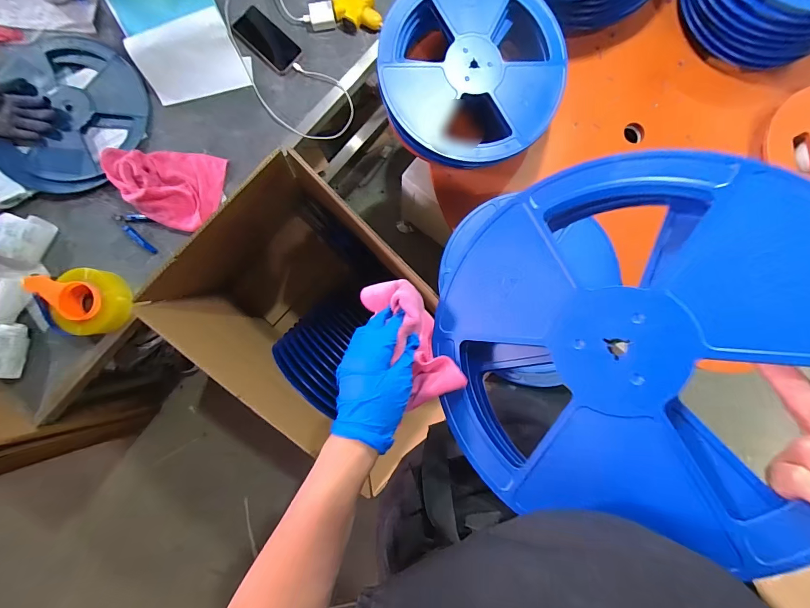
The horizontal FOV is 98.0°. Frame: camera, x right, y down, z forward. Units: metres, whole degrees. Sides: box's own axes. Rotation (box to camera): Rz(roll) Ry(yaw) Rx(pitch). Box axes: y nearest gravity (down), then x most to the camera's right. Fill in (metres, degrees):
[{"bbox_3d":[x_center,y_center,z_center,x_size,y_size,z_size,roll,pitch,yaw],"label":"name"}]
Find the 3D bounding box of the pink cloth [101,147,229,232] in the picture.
[{"bbox_3d":[-0.525,-0.256,0.758,0.241,0.052,0.163,7,88,0],"label":"pink cloth"}]

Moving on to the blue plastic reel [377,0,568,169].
[{"bbox_3d":[0.118,-0.411,0.612,0.322,0.039,0.332,6,88,0],"label":"blue plastic reel"}]

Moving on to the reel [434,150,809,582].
[{"bbox_3d":[0.177,0.026,0.292,0.303,0.032,0.287,1,82,30],"label":"reel"}]

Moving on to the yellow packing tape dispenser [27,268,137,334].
[{"bbox_3d":[-0.671,-0.006,0.745,0.145,0.114,0.139,1,88,-1],"label":"yellow packing tape dispenser"}]

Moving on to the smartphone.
[{"bbox_3d":[-0.316,-0.602,0.800,0.166,0.005,0.079,42,88,1],"label":"smartphone"}]

